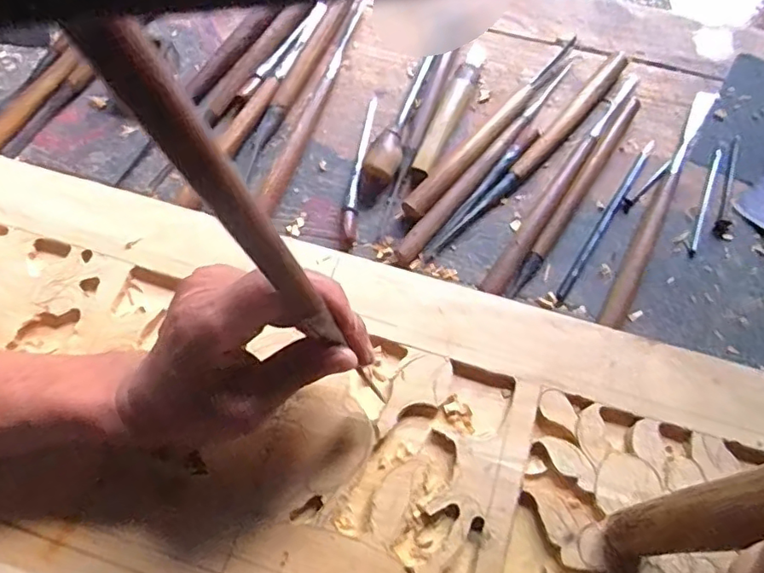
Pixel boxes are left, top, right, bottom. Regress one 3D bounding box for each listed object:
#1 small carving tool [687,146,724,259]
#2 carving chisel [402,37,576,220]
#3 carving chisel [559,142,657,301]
[{"bbox_3d":[0.263,-0.070,0.466,0.007,0.004,0.104,22,70,9],"label":"small carving tool"},{"bbox_3d":[0.095,-0.141,0.492,0.021,0.014,0.229,37,73,14],"label":"carving chisel"},{"bbox_3d":[0.182,-0.055,0.466,0.009,0.005,0.168,32,72,13],"label":"carving chisel"}]

